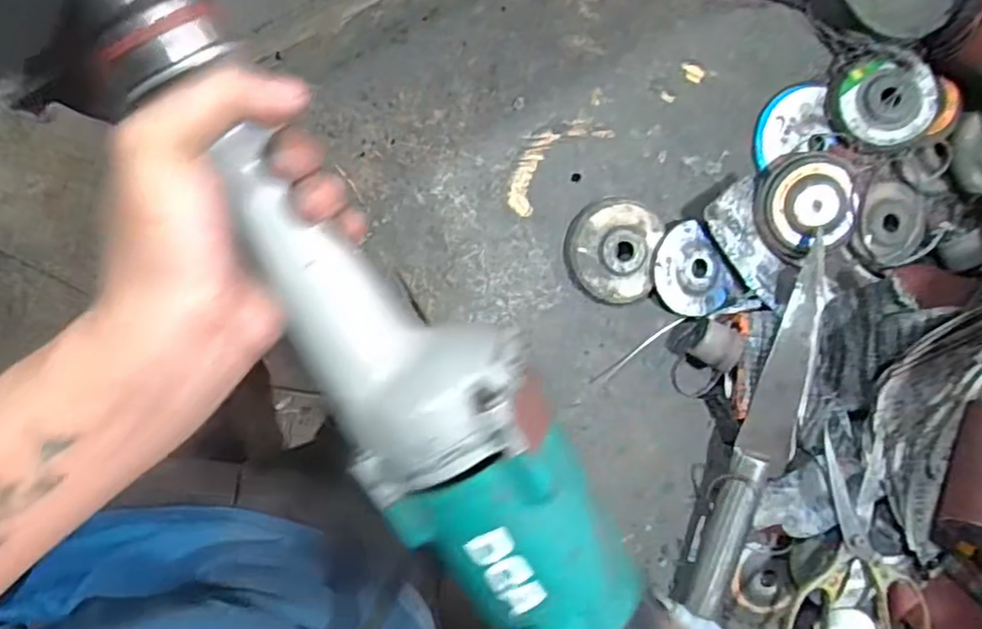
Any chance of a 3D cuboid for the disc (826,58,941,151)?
[{"bbox_3d":[0.312,-0.166,0.524,0.079,0.012,0.066,10,96,8],"label":"disc"}]

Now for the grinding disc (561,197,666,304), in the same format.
[{"bbox_3d":[0.095,-0.050,0.519,0.072,0.015,0.079,-1,95,-8],"label":"grinding disc"}]

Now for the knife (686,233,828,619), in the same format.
[{"bbox_3d":[0.224,0.097,0.540,0.048,0.030,0.303,14,93,-9],"label":"knife"}]

